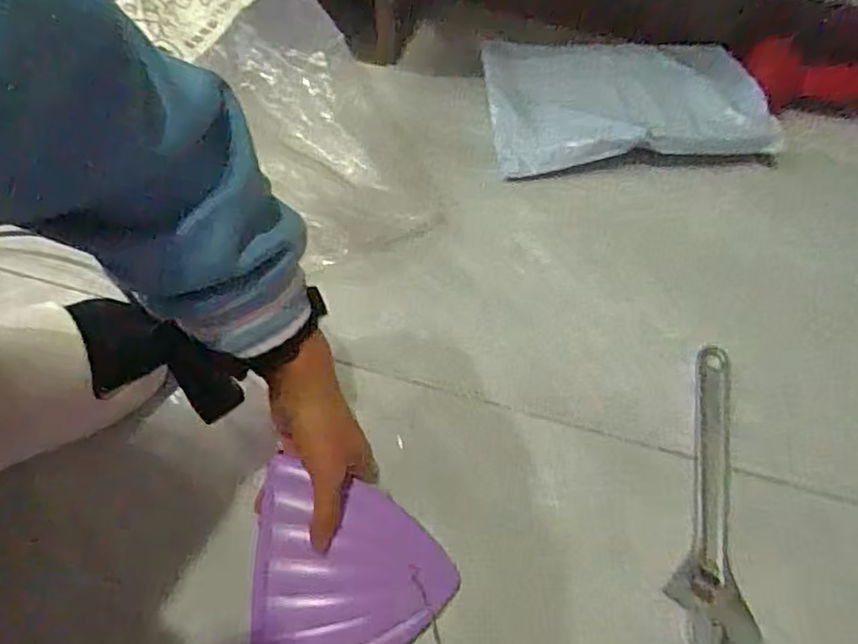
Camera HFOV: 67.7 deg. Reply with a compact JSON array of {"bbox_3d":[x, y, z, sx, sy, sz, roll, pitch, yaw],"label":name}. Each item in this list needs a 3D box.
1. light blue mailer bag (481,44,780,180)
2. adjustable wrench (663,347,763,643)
[{"bbox_3d":[0.203,-0.239,0.668,0.277,0.028,0.169,-3,63,-3],"label":"light blue mailer bag"},{"bbox_3d":[0.211,0.134,0.494,0.058,0.017,0.244,7,63,2],"label":"adjustable wrench"}]

